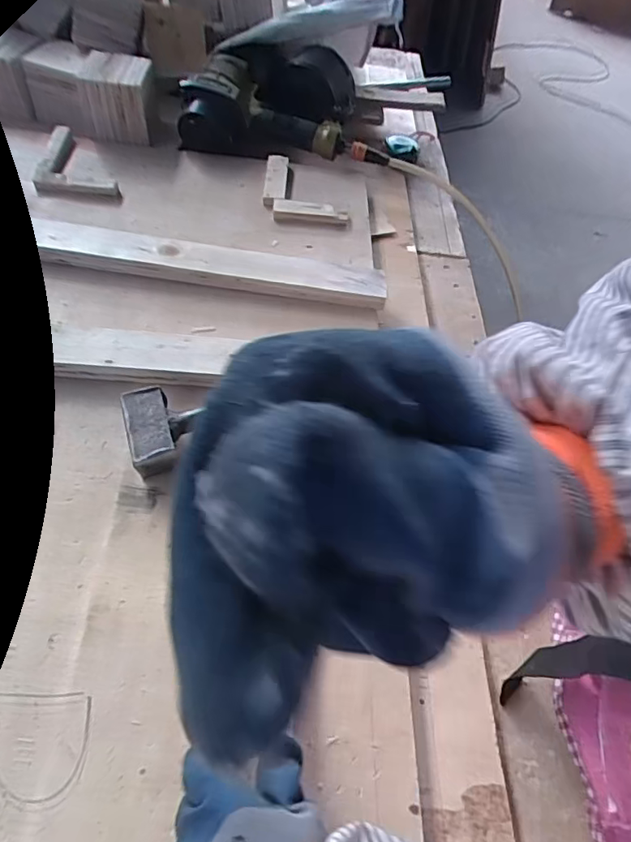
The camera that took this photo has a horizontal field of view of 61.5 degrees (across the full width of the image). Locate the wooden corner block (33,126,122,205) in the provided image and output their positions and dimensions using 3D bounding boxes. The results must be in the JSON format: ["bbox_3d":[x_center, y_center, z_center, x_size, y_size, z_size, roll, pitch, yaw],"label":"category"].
[{"bbox_3d":[-0.354,-0.352,0.744,0.091,0.013,0.192,-29,62,-23],"label":"wooden corner block"}]

